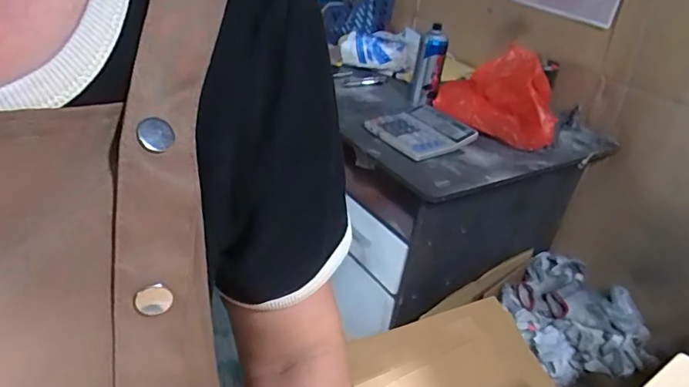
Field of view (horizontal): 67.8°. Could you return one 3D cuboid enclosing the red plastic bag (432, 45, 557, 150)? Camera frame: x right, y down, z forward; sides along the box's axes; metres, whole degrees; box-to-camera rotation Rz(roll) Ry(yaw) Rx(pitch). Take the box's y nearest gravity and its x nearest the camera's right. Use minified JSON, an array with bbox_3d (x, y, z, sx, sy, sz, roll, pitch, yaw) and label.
[{"bbox_3d":[0.338,-0.218,1.132,0.279,0.168,0.079,24,33,23],"label":"red plastic bag"}]

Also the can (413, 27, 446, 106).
[{"bbox_3d":[0.202,-0.298,1.212,0.063,0.168,0.072,9,30,-1],"label":"can"}]

